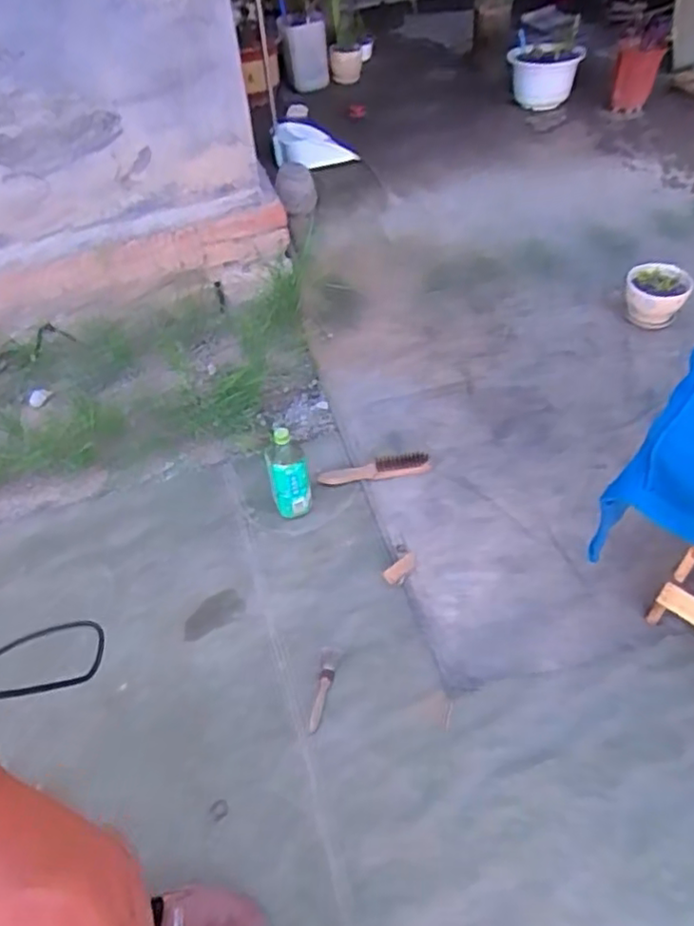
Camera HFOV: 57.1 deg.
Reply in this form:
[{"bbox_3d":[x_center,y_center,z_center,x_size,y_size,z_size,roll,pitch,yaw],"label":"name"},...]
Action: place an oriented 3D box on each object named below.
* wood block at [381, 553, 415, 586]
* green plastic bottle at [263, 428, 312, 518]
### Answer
[{"bbox_3d":[0.106,0.207,1.250,0.076,0.010,0.033,-30,51,-20],"label":"wood block"},{"bbox_3d":[-0.123,0.026,1.328,0.084,0.185,0.081,-13,49,-5],"label":"green plastic bottle"}]

